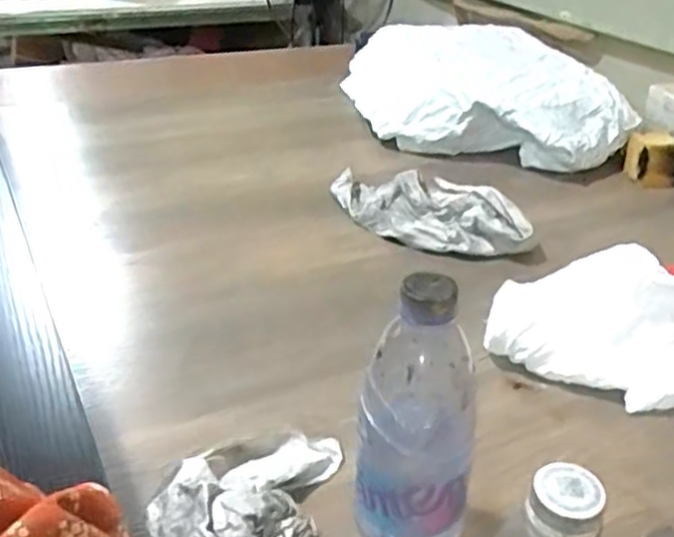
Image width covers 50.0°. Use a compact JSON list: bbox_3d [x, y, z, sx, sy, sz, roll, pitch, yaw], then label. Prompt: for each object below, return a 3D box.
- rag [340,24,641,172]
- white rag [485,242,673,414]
[{"bbox_3d":[0.221,-0.293,1.190,0.339,0.118,0.511,-4,30,-8],"label":"rag"},{"bbox_3d":[0.260,0.047,0.632,0.262,0.094,0.129,15,33,24],"label":"white rag"}]

